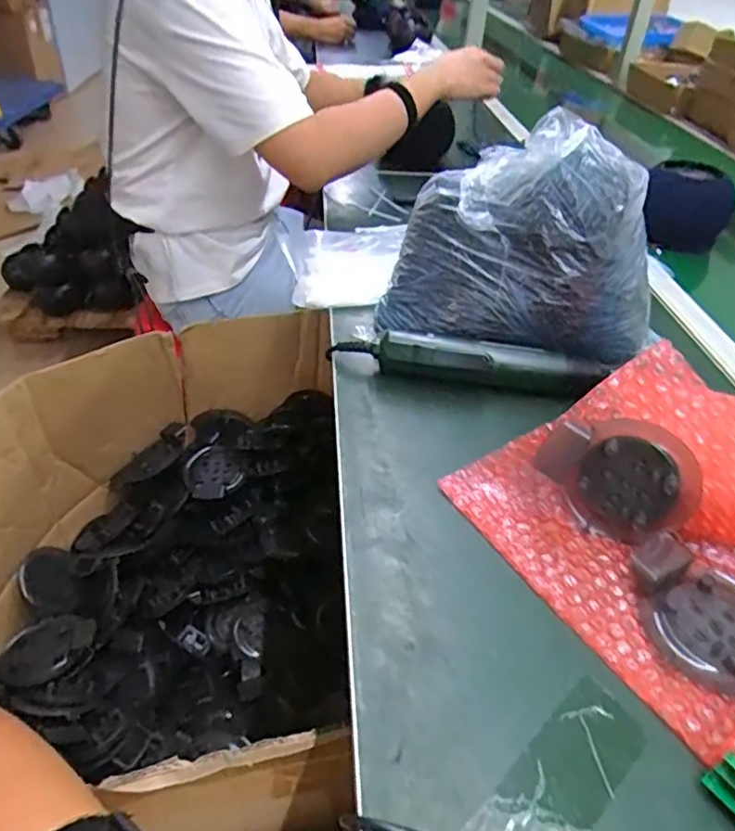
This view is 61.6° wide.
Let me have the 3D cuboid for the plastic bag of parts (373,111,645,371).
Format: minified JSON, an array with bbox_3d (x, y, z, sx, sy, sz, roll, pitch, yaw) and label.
[{"bbox_3d":[0.149,-0.157,0.581,0.252,0.198,0.135,12,40,9],"label":"plastic bag of parts"}]

